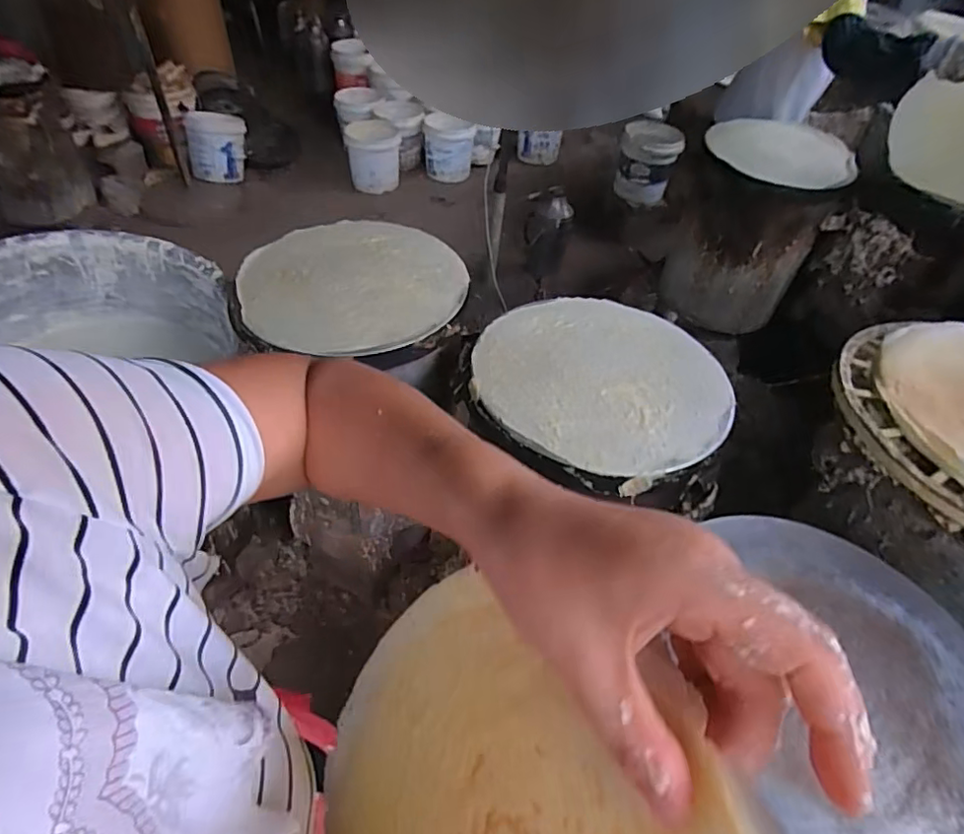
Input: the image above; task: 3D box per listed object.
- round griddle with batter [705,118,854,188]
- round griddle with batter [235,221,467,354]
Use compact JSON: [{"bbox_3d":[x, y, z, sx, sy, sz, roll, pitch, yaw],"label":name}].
[{"bbox_3d":[0.749,-0.671,1.438,0.349,0.055,0.329,25,49,17],"label":"round griddle with batter"},{"bbox_3d":[-0.210,-0.224,0.943,0.344,0.046,0.323,-6,48,-11],"label":"round griddle with batter"}]

